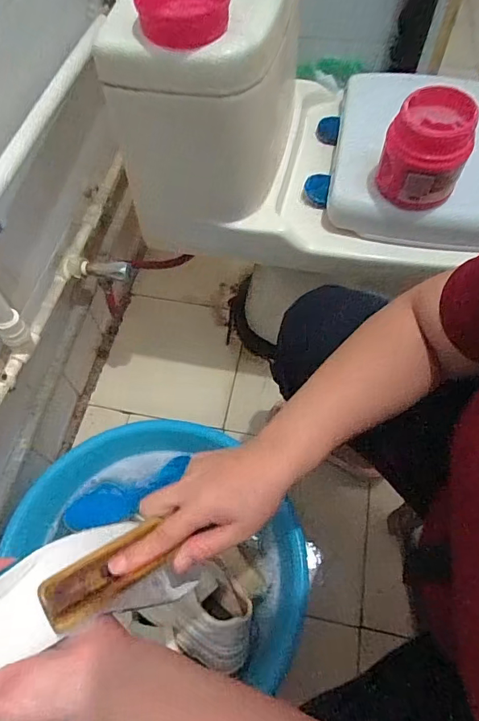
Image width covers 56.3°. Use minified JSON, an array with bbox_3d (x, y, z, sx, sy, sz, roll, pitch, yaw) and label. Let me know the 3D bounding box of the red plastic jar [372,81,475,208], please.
[{"bbox_3d":[0.225,-0.258,0.548,0.098,0.103,0.099,12,61,8],"label":"red plastic jar"}]

